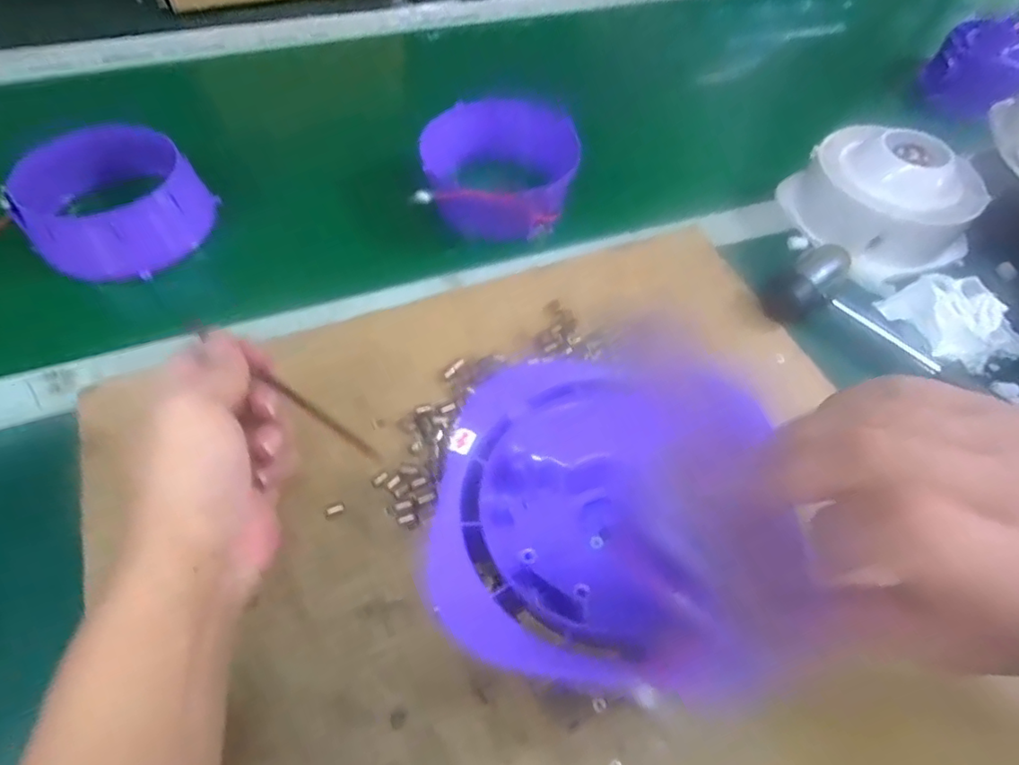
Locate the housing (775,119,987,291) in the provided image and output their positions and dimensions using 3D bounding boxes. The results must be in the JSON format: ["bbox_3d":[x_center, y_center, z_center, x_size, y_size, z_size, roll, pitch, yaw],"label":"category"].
[{"bbox_3d":[0.316,-0.156,0.459,0.130,0.070,0.135,-16,58,-14],"label":"housing"}]

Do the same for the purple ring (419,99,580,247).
[{"bbox_3d":[-0.009,-0.188,0.473,0.134,0.063,0.114,3,56,-1],"label":"purple ring"}]

